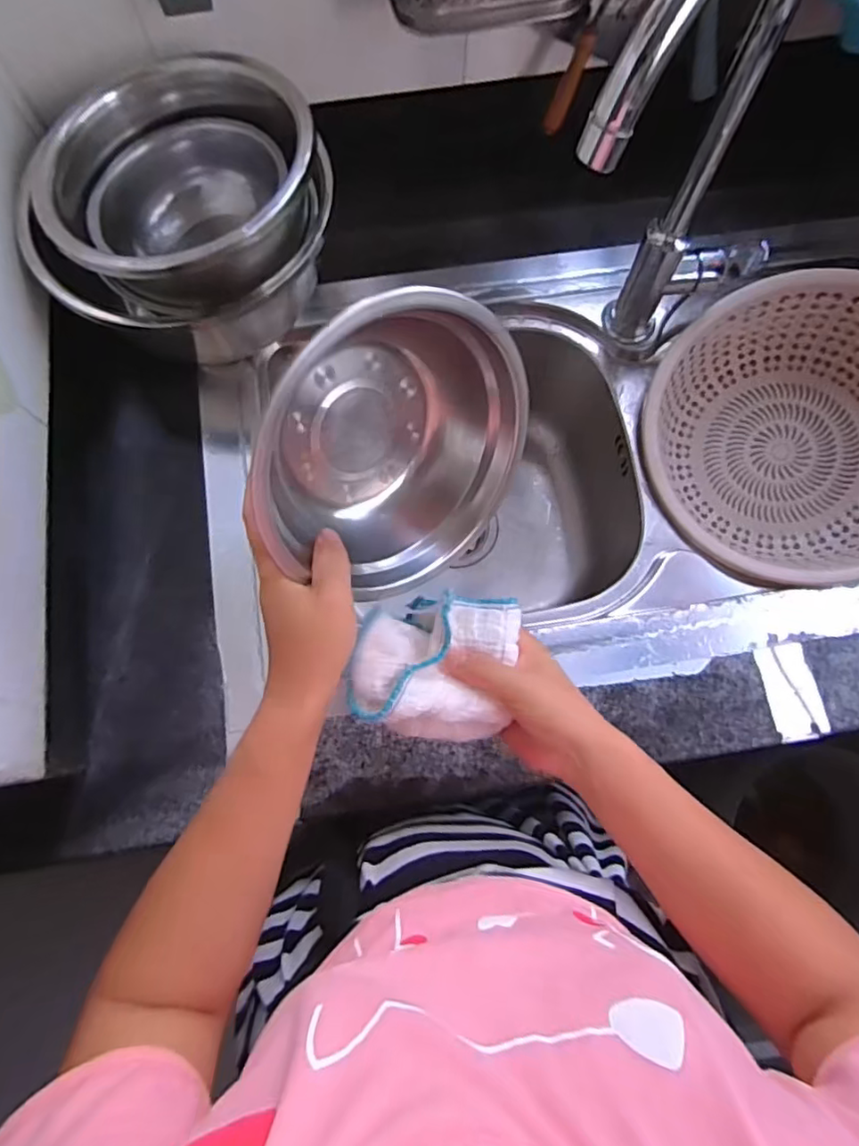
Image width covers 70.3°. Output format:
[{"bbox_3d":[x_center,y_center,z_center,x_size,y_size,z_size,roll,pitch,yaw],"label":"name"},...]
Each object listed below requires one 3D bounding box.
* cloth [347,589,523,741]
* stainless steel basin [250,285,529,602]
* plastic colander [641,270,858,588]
[{"bbox_3d":[0.004,0.062,0.419,0.107,0.057,0.096,5,76,1],"label":"cloth"},{"bbox_3d":[-0.019,-0.087,0.394,0.154,0.186,0.078,-29,40,-25],"label":"stainless steel basin"},{"bbox_3d":[0.374,-0.136,0.624,0.299,0.115,0.298,-1,87,13],"label":"plastic colander"}]

